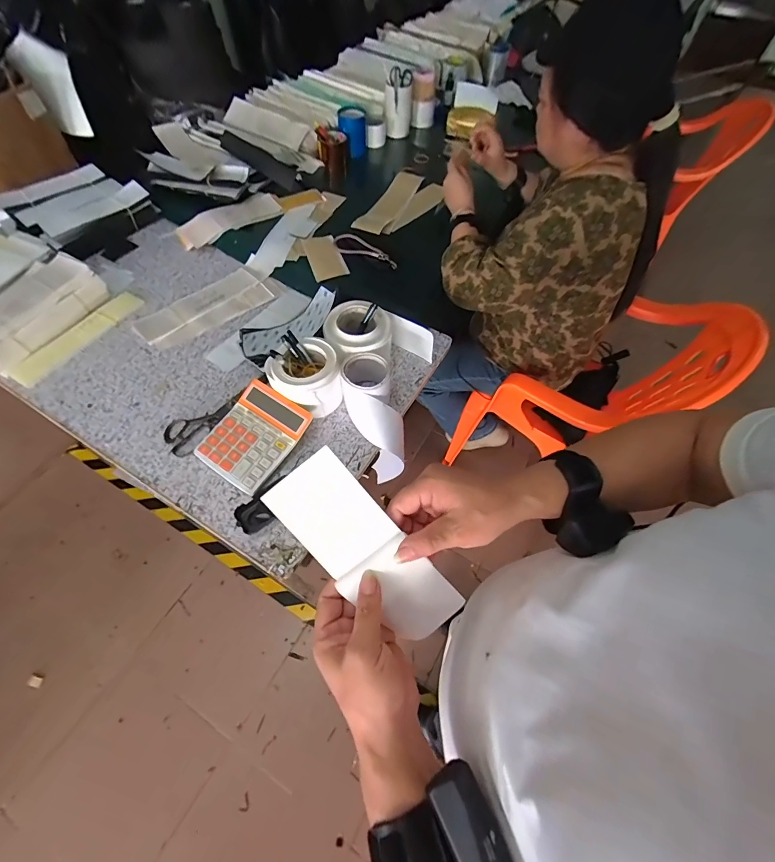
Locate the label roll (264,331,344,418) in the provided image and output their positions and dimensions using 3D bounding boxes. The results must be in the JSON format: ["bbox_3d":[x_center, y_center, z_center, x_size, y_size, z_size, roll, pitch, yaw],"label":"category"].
[{"bbox_3d":[-0.144,-0.103,0.715,0.117,0.111,0.117,1,59,-2],"label":"label roll"}]

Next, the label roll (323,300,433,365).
[{"bbox_3d":[-0.013,-0.179,0.772,0.215,0.102,0.118,4,59,0],"label":"label roll"}]

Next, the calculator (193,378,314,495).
[{"bbox_3d":[-0.240,0.007,0.682,0.143,0.048,0.170,30,62,15],"label":"calculator"}]

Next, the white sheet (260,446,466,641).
[{"bbox_3d":[-0.018,0.111,0.346,0.076,0.006,0.198,-40,98,7],"label":"white sheet"}]

